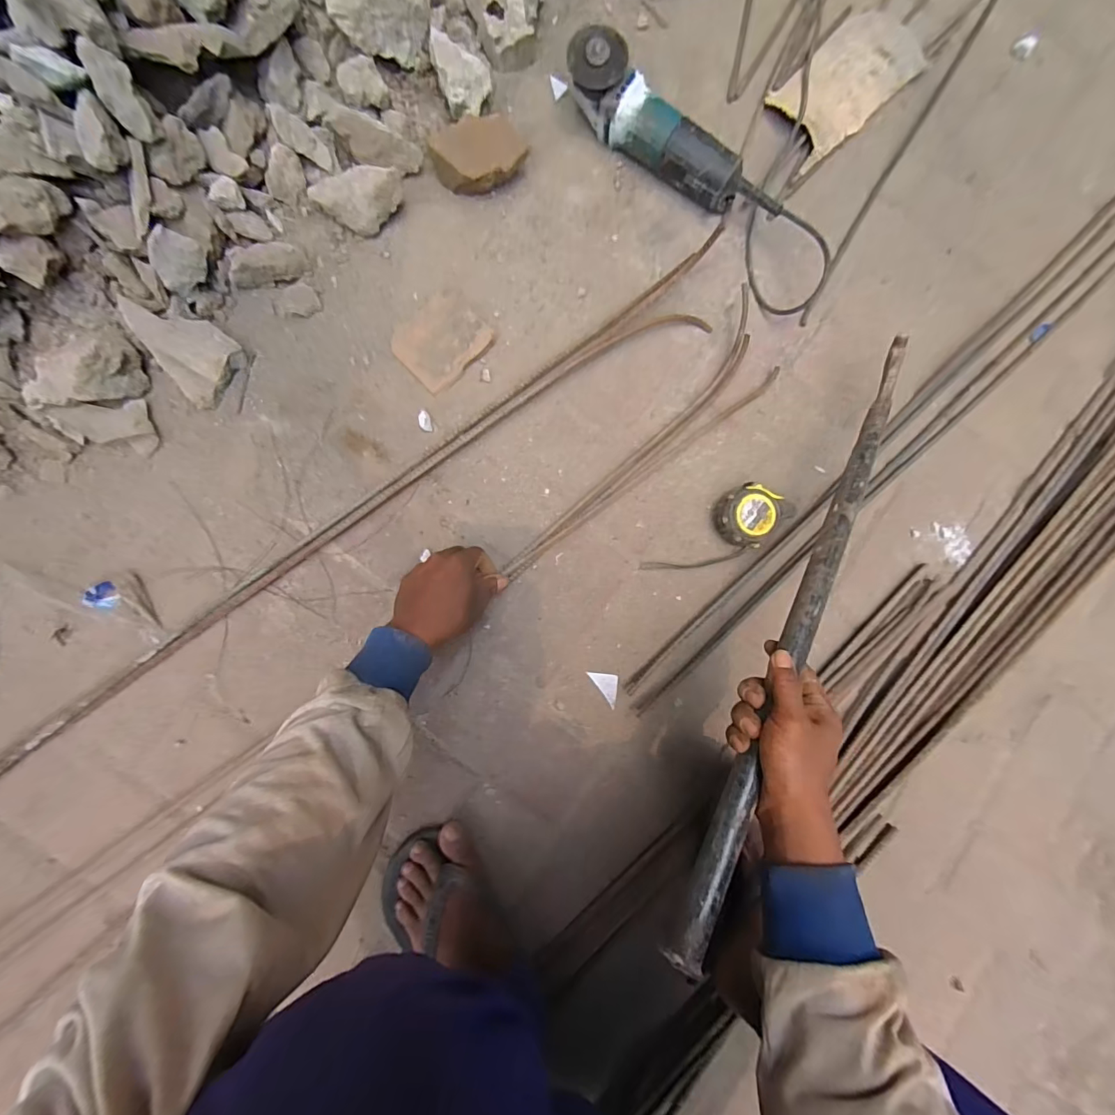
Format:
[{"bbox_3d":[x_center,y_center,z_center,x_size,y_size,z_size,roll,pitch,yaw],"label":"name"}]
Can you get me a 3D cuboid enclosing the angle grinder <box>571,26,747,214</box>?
[{"bbox_3d":[0.129,-0.554,0.604,0.253,0.072,0.073,33,84,-2],"label":"angle grinder"}]

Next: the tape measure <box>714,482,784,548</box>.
[{"bbox_3d":[0.237,-0.052,0.591,0.067,0.043,0.077,23,84,-3],"label":"tape measure"}]

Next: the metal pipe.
[{"bbox_3d":[0.247,0.031,0.449,0.026,0.021,0.654,31,71,-3],"label":"metal pipe"}]

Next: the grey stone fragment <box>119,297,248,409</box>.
[{"bbox_3d":[-0.423,-0.246,0.541,0.076,0.031,0.133,-38,90,-7],"label":"grey stone fragment"}]

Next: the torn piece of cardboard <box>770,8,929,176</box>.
[{"bbox_3d":[0.415,-0.683,0.666,0.279,0.027,0.120,-44,91,-7],"label":"torn piece of cardboard"}]

